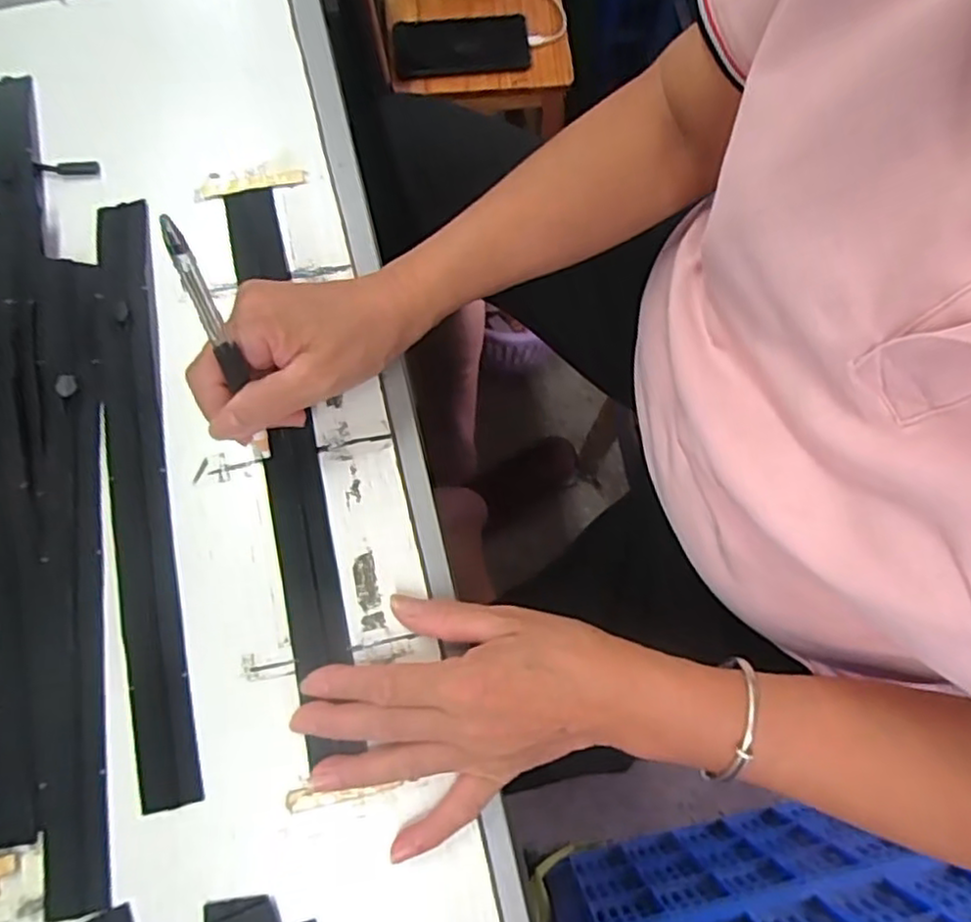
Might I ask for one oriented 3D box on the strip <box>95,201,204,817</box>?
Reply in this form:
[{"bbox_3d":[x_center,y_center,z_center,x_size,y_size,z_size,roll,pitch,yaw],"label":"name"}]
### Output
[{"bbox_3d":[-0.198,0.009,0.387,0.034,0.008,0.351,-10,78,-4],"label":"strip"}]

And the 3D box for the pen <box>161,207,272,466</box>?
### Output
[{"bbox_3d":[-0.126,-0.048,0.326,0.010,0.154,0.005,0,53,-2],"label":"pen"}]

